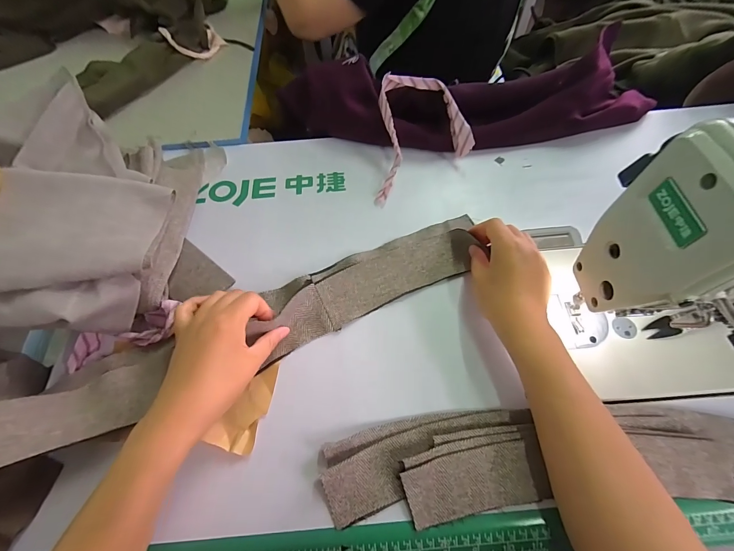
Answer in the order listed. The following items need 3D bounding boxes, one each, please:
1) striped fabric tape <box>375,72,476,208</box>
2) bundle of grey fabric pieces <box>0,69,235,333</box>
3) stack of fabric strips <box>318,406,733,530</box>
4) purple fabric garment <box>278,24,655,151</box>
[{"bbox_3d":[0.052,-0.201,0.459,0.160,0.079,0.132,-29,65,-12],"label":"striped fabric tape"},{"bbox_3d":[-0.418,-0.050,0.367,0.455,0.100,0.289,-14,63,-5],"label":"bundle of grey fabric pieces"},{"bbox_3d":[0.170,0.165,0.292,0.415,0.018,0.083,-3,63,1],"label":"stack of fabric strips"},{"bbox_3d":[0.137,-0.255,0.481,0.532,0.086,0.136,-4,63,0],"label":"purple fabric garment"}]

